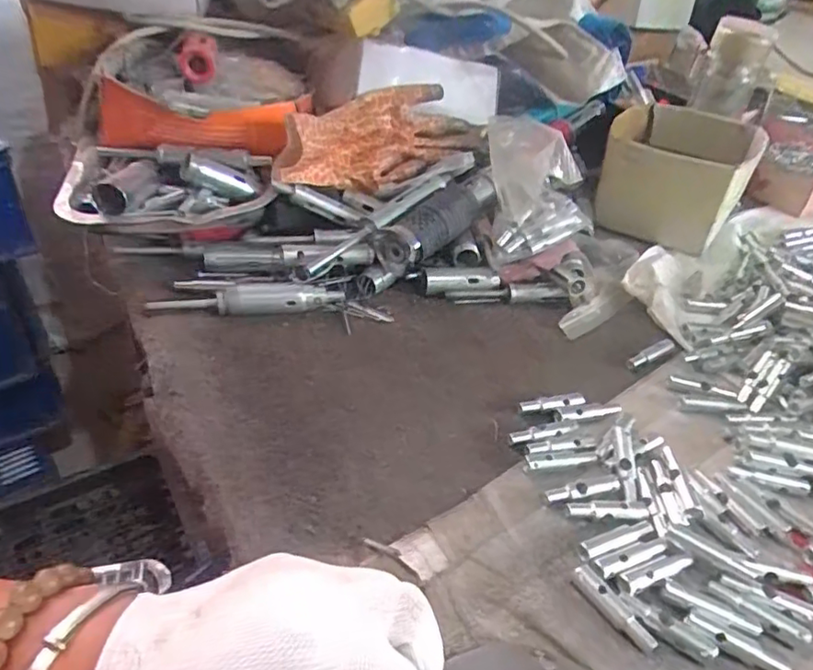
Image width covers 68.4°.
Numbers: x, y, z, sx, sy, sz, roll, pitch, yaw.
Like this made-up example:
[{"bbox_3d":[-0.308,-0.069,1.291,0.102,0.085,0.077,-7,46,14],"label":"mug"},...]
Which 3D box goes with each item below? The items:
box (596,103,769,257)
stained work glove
[{"bbox_3d":[0.301,-0.190,0.673,0.139,0.081,0.184,19,41,15],"label":"box"},{"bbox_3d":[-0.023,-0.186,0.571,0.213,0.069,0.078,-10,42,-18],"label":"stained work glove"}]

